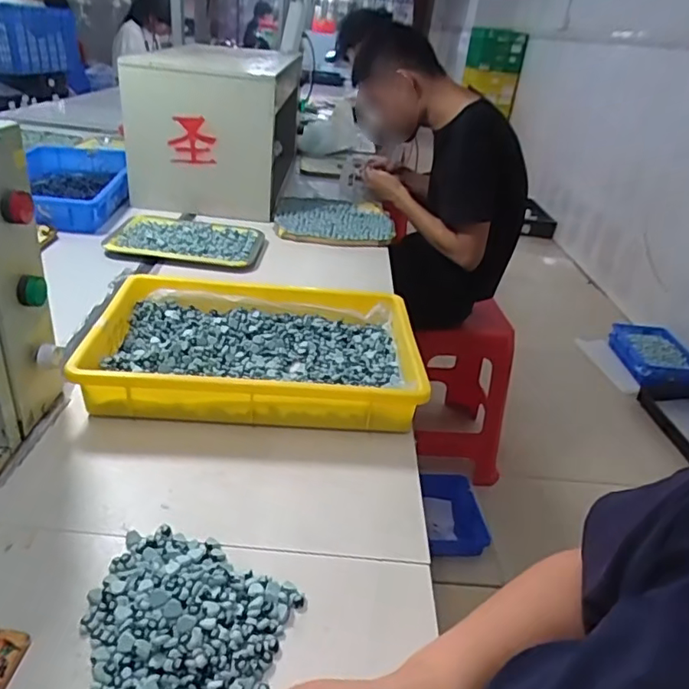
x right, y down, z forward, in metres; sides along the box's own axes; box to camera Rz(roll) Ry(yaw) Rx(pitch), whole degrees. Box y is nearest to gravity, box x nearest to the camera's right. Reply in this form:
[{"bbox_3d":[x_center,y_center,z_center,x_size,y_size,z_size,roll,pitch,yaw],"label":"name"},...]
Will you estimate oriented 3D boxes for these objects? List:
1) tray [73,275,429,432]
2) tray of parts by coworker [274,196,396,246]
[{"bbox_3d":[-0.100,0.002,0.671,0.361,0.057,0.241,3,30,-5],"label":"tray"},{"bbox_3d":[-0.024,-0.276,1.221,0.246,0.017,0.279,3,30,-8],"label":"tray of parts by coworker"}]

